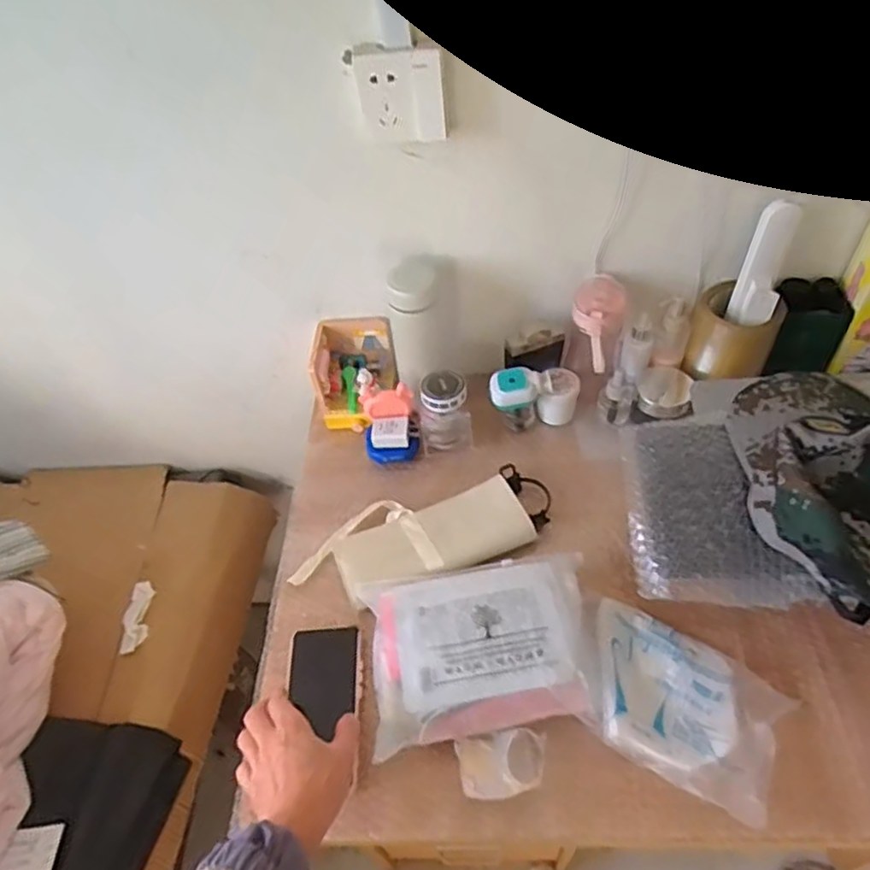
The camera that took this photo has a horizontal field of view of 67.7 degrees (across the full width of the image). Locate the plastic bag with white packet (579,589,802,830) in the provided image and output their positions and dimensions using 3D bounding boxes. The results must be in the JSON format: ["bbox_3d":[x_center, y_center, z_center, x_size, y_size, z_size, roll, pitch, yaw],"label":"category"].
[{"bbox_3d":[0.231,0.261,0.652,0.210,0.056,0.146,25,57,25],"label":"plastic bag with white packet"}]

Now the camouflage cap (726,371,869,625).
[{"bbox_3d":[0.401,0.050,0.660,0.169,0.076,0.281,-8,50,0],"label":"camouflage cap"}]

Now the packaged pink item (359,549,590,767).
[{"bbox_3d":[0.048,0.219,0.685,0.239,0.046,0.176,-10,50,-2],"label":"packaged pink item"}]

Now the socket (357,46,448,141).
[{"bbox_3d":[-0.034,-0.347,0.670,0.086,0.080,0.022,1,51,8],"label":"socket"}]

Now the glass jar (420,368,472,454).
[{"bbox_3d":[0.013,-0.032,0.885,0.068,0.089,0.066,-7,50,1],"label":"glass jar"}]

